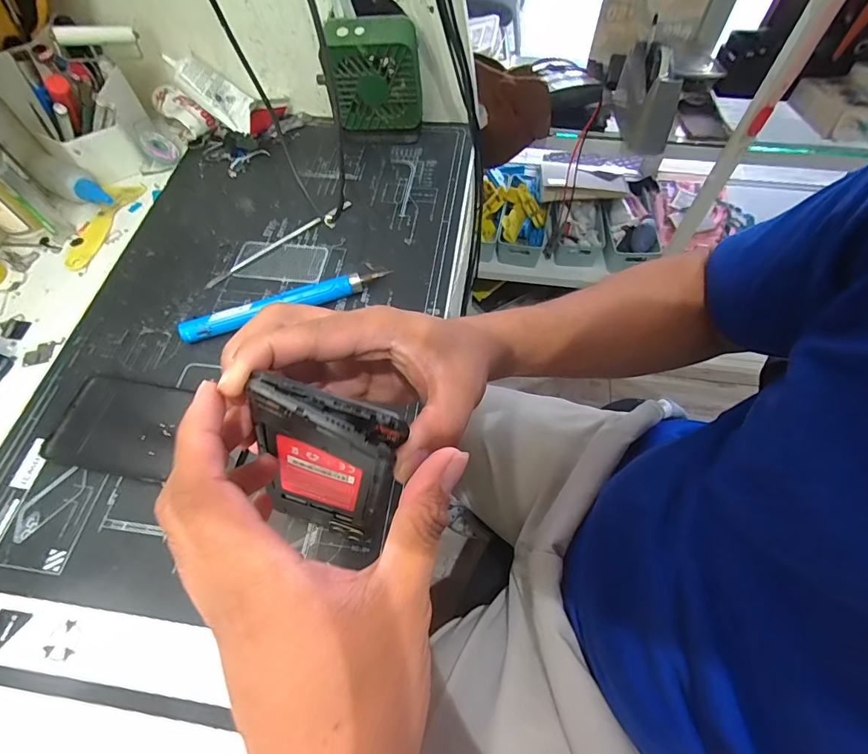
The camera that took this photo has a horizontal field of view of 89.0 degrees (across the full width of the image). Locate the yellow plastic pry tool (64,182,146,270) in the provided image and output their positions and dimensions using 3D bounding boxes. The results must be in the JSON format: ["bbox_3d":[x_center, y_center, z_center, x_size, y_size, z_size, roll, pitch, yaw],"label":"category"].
[{"bbox_3d":[-0.363,-0.169,0.479,0.039,0.006,0.127,9,62,7],"label":"yellow plastic pry tool"}]

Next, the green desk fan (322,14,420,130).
[{"bbox_3d":[-0.063,-0.316,0.481,0.096,0.112,0.046,1,61,3],"label":"green desk fan"}]

